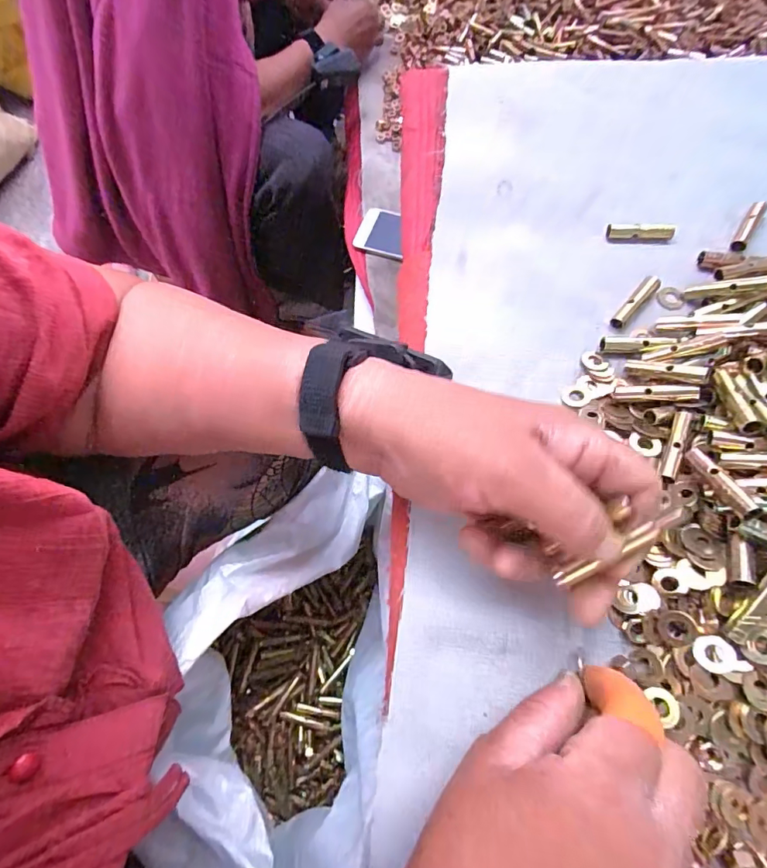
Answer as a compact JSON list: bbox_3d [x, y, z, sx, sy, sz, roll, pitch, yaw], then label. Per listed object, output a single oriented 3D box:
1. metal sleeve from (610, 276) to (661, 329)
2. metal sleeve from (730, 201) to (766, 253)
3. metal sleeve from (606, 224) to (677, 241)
[{"bbox_3d":[0.164,-0.086,0.299,0.009,0.008,0.042,42,75,17],"label":"metal sleeve"},{"bbox_3d":[0.251,-0.141,0.317,0.010,0.008,0.050,33,73,15],"label":"metal sleeve"},{"bbox_3d":[0.181,-0.142,0.324,0.045,0.007,0.010,5,68,5],"label":"metal sleeve"}]

